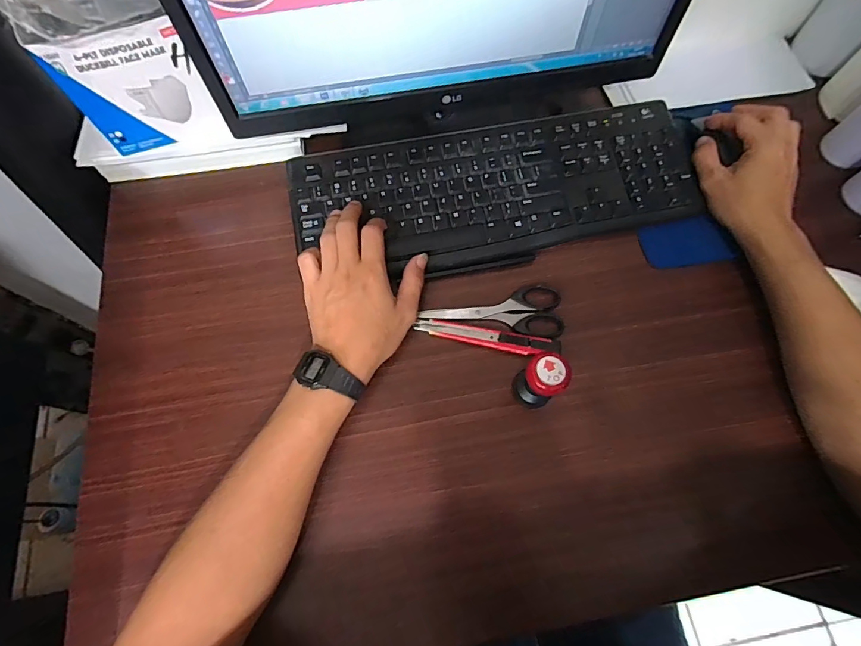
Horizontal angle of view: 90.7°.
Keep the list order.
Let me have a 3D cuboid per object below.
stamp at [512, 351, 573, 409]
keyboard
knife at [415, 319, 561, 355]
[{"bbox_3d":[0.096,0.051,0.378,0.037,0.078,0.039,0,70,-1],"label":"stamp"},{"bbox_3d":[0.068,-0.143,0.462,0.429,0.015,0.163,-6,77,-2],"label":"keyboard"},{"bbox_3d":[0.057,0.014,0.418,0.140,0.010,0.019,11,70,3],"label":"knife"}]

